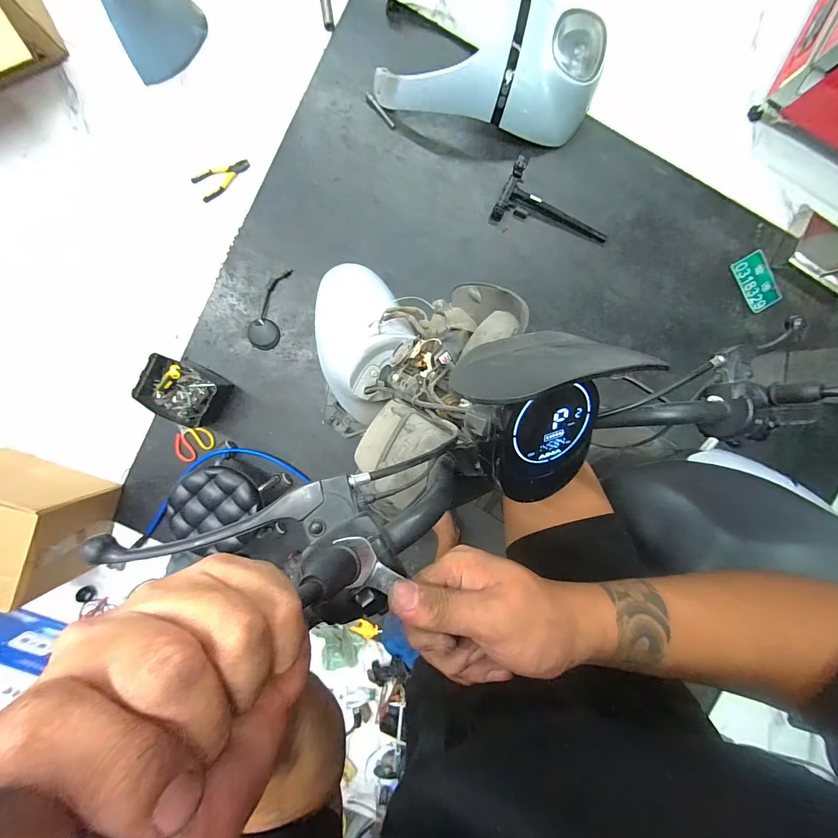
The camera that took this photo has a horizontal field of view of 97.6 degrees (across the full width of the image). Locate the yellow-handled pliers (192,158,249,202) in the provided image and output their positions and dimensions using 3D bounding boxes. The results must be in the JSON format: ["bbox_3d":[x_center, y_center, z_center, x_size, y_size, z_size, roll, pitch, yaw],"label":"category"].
[{"bbox_3d":[-0.660,-0.818,1.232,0.192,0.027,0.093,-33,95,1],"label":"yellow-handled pliers"}]

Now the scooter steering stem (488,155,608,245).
[{"bbox_3d":[0.443,-0.654,1.199,0.394,0.094,0.164,28,94,-4],"label":"scooter steering stem"}]

